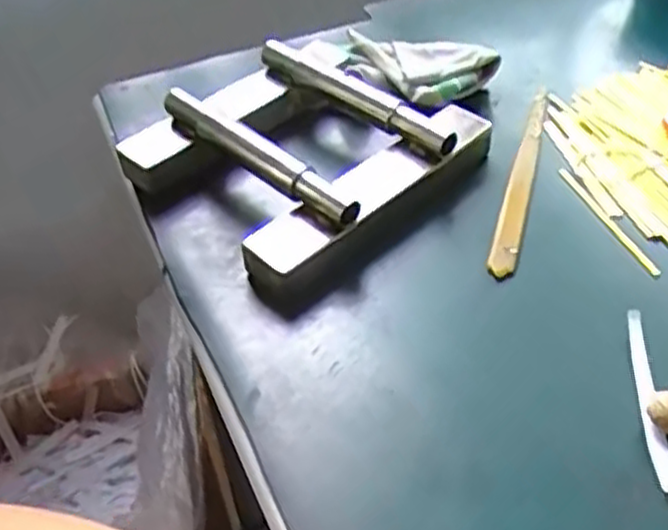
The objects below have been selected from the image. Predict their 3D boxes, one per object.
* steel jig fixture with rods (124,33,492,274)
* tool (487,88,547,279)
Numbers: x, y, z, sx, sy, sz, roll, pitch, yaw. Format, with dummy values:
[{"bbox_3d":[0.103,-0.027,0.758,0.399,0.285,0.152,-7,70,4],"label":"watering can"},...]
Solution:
[{"bbox_3d":[-0.027,-0.094,0.566,0.207,0.050,0.208,-34,50,-26],"label":"steel jig fixture with rods"},{"bbox_3d":[0.132,-0.066,0.549,0.017,0.004,0.210,8,46,16],"label":"tool"}]

